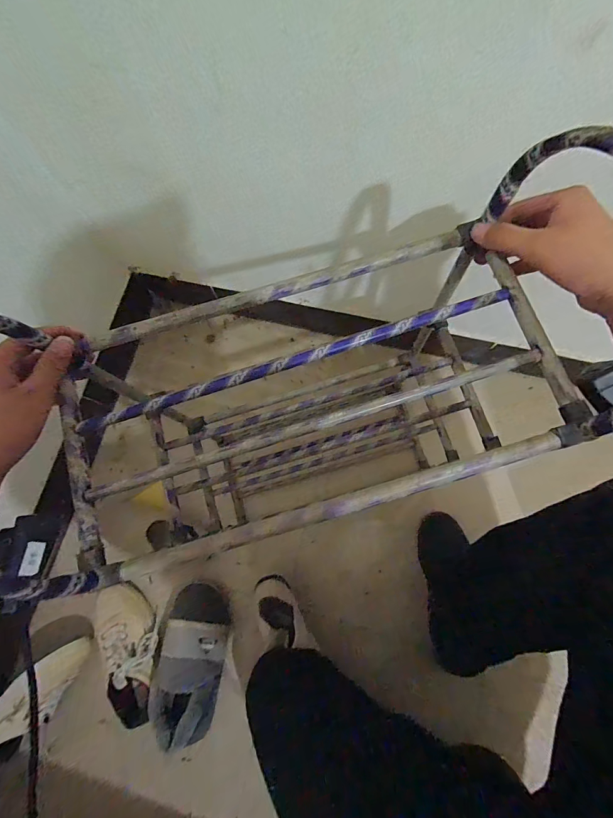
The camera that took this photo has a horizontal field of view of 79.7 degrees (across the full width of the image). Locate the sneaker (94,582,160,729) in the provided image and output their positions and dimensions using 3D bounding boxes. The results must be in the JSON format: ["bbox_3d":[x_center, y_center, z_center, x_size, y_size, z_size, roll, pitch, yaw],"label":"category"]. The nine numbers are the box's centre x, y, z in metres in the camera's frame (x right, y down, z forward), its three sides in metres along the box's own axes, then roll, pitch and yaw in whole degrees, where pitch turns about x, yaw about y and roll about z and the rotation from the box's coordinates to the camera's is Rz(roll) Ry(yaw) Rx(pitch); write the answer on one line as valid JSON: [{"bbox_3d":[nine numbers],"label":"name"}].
[{"bbox_3d":[-0.336,0.457,0.710,0.099,0.084,0.244,-28,76,-5],"label":"sneaker"}]

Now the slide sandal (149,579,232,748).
[{"bbox_3d":[-0.216,0.468,0.690,0.118,0.102,0.233,5,75,3],"label":"slide sandal"}]

